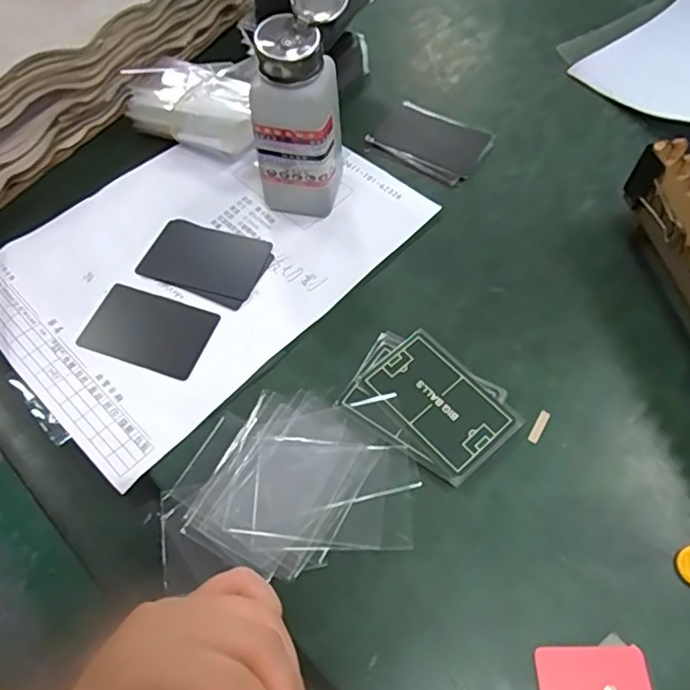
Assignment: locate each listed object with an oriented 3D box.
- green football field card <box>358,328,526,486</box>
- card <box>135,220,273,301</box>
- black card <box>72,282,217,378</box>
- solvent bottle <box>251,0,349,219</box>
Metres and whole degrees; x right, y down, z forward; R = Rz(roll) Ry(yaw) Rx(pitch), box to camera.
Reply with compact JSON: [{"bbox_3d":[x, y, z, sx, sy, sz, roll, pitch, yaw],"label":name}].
[{"bbox_3d":[0.057,0.035,0.342,0.059,0.006,0.087,-38,66,-17],"label":"green football field card"},{"bbox_3d":[-0.103,-0.065,0.409,0.088,0.004,0.054,16,63,10],"label":"card"},{"bbox_3d":[-0.134,-0.010,0.379,0.084,0.004,0.052,17,63,11],"label":"black card"},{"bbox_3d":[-0.030,-0.159,0.382,0.052,0.139,0.067,9,62,7],"label":"solvent bottle"}]

